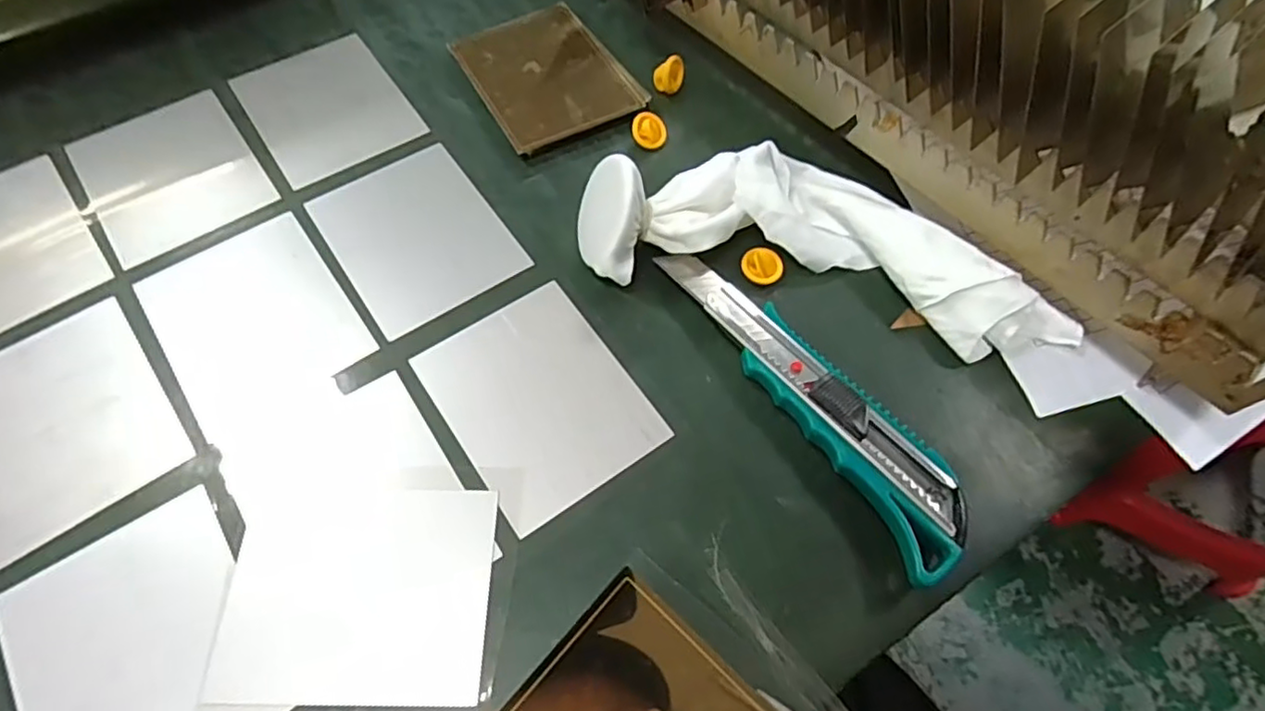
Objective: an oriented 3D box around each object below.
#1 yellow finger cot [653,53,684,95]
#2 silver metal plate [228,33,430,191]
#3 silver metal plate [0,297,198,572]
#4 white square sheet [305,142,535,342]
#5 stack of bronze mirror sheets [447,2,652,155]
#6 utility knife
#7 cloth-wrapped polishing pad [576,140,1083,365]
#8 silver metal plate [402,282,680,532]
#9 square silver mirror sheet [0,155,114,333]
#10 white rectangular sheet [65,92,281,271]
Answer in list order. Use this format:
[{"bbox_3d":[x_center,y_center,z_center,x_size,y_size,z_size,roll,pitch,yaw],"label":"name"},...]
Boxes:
[{"bbox_3d":[0.022,-0.167,0.386,0.017,0.017,0.018,1,63,-2],"label":"yellow finger cot"},{"bbox_3d":[-0.177,-0.145,0.376,0.079,0.004,0.099,-31,69,-17],"label":"silver metal plate"},{"bbox_3d":[-0.246,0.027,0.278,0.080,0.004,0.096,-34,69,-18],"label":"silver metal plate"},{"bbox_3d":[-0.110,-0.064,0.332,0.078,0.004,0.100,-32,69,-17],"label":"white square sheet"},{"bbox_3d":[-0.052,-0.169,0.388,0.084,0.009,0.105,-27,67,-15],"label":"stack of bronze mirror sheets"},{"bbox_3d":[0.082,0.013,0.294,0.045,0.021,0.176,-29,68,-16],"label":"utility knife"},{"bbox_3d":[0.095,-0.065,0.320,0.239,0.044,0.097,12,63,3],"label":"cloth-wrapped polishing pad"},{"bbox_3d":[-0.042,0.019,0.294,0.078,0.004,0.097,-32,69,-17],"label":"silver metal plate"},{"bbox_3d":[-0.315,-0.052,0.322,0.080,0.005,0.101,-34,69,-18],"label":"square silver mirror sheet"},{"bbox_3d":[-0.247,-0.099,0.348,0.079,0.004,0.097,-33,69,-18],"label":"white rectangular sheet"}]

